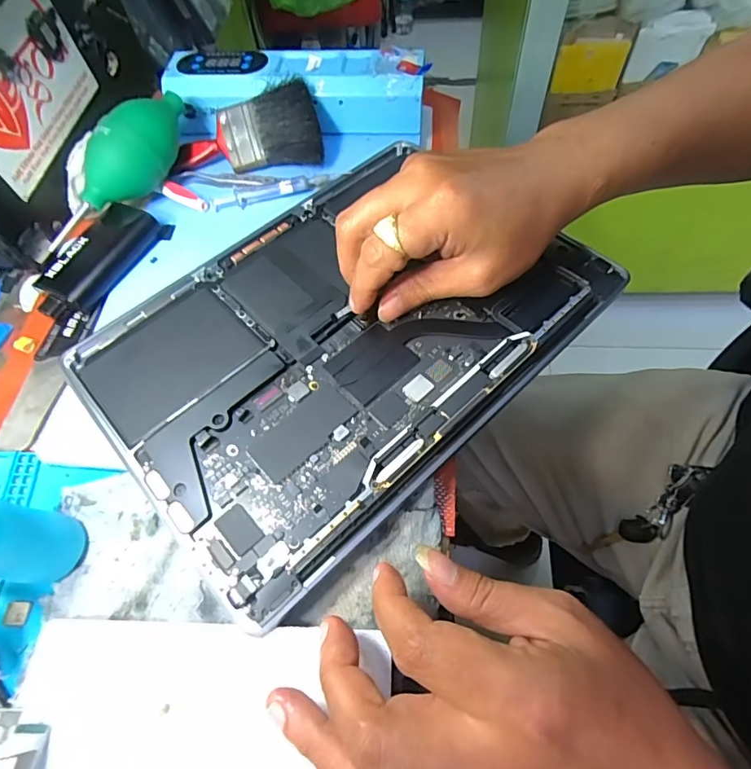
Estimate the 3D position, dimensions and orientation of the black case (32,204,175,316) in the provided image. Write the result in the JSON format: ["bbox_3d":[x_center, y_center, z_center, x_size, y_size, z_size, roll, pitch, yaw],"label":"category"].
[{"bbox_3d":[-0.195,-0.089,0.335,0.043,0.018,0.098,22,65,16],"label":"black case"}]

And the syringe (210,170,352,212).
[{"bbox_3d":[-0.074,-0.152,0.363,0.106,0.011,0.021,-12,61,-2],"label":"syringe"}]

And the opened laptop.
[{"bbox_3d":[-0.019,-0.040,0.294,0.284,0.008,0.210,-40,66,-17],"label":"opened laptop"}]

